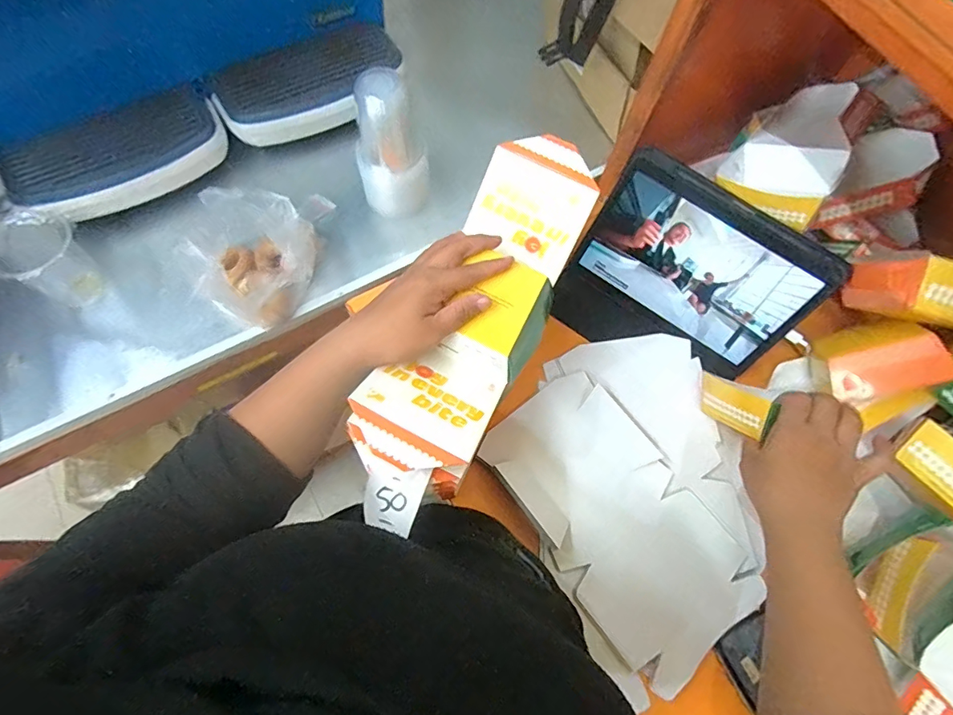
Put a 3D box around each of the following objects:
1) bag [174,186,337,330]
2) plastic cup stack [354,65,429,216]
[{"bbox_3d":[-0.252,-0.138,0.596,0.183,0.089,0.154,-29,74,-12],"label":"bag"},{"bbox_3d":[-0.110,-0.259,0.607,0.084,0.177,0.063,19,70,4],"label":"plastic cup stack"}]

